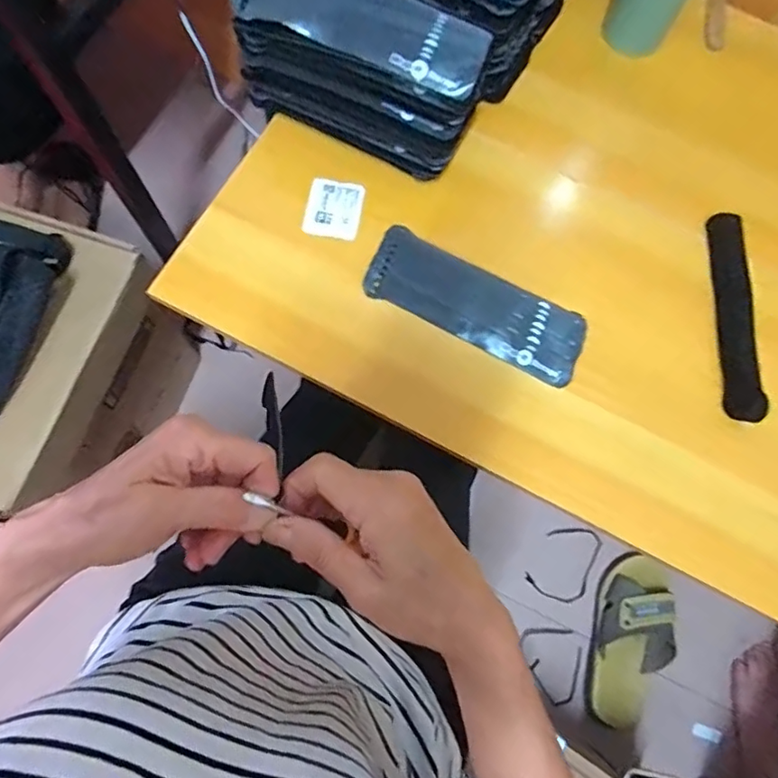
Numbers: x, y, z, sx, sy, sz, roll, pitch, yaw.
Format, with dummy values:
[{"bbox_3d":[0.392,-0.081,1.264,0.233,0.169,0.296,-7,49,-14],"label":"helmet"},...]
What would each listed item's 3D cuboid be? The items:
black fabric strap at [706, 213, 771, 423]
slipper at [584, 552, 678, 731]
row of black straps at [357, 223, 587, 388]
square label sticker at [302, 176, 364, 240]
[{"bbox_3d":[0.312,-0.070,0.487,0.029,0.016,0.200,3,75,-1],"label":"black fabric strap"},{"bbox_3d":[0.387,0.396,0.854,0.116,0.050,0.256,16,75,2],"label":"slipper"},{"bbox_3d":[0.078,-0.076,0.483,0.199,0.009,0.071,27,76,5],"label":"row of black straps"},{"bbox_3d":[-0.051,-0.169,0.506,0.049,0.005,0.060,11,77,-4],"label":"square label sticker"}]

